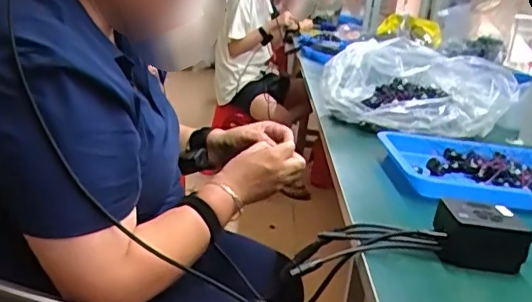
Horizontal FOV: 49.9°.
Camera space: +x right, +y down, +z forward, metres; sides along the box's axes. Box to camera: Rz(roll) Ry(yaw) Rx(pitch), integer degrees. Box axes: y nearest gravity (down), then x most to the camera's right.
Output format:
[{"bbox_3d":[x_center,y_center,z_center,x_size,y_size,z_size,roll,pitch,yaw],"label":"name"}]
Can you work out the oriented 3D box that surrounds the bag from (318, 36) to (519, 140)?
[{"bbox_3d":[0.309,-0.138,1.196,0.368,0.138,0.244,8,17,6],"label":"bag"}]

